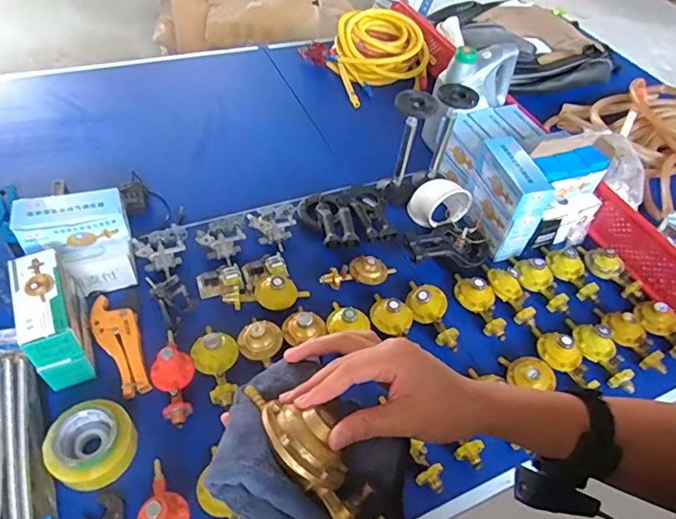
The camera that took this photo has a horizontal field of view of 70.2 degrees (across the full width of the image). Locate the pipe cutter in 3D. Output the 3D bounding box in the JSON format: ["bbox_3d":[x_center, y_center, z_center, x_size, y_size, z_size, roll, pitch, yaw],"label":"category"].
[{"bbox_3d":[-0.402,0.150,0.894,0.074,0.017,0.226,-27,57,-22],"label":"pipe cutter"}]

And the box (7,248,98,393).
[{"bbox_3d":[-0.495,0.101,0.839,0.075,0.145,0.194,-20,54,-17],"label":"box"}]

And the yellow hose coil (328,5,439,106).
[{"bbox_3d":[0.127,-0.696,1.590,0.316,0.123,0.328,1,51,-1],"label":"yellow hose coil"}]

